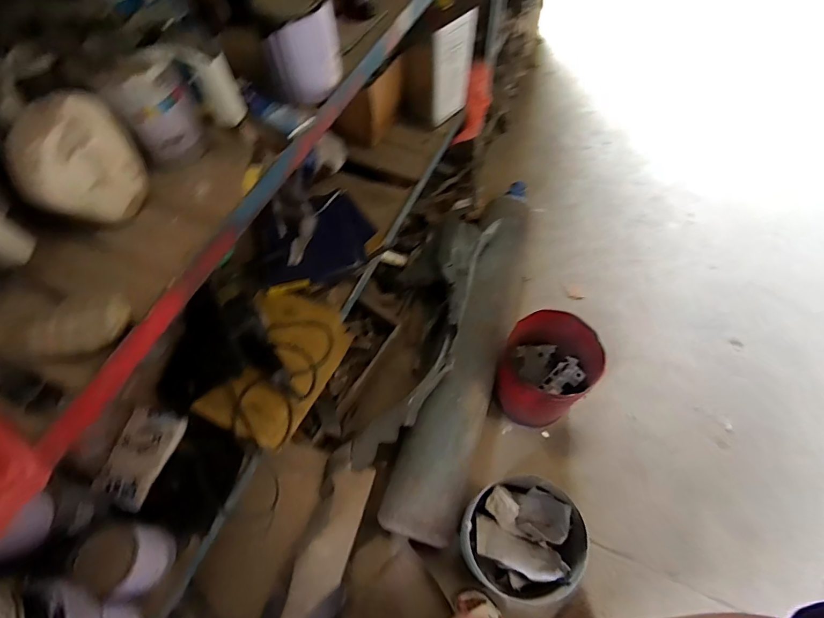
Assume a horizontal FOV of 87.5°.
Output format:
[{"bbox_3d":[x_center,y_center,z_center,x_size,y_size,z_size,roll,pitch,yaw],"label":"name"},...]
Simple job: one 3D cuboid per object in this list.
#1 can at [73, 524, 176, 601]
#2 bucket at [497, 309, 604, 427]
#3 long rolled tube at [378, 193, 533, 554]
[{"bbox_3d":[-0.460,0.407,0.705,0.090,0.123,0.082,-1,61,1],"label":"can"},{"bbox_3d":[0.400,0.188,1.322,0.249,0.308,0.247,-1,61,1],"label":"bucket"},{"bbox_3d":[0.207,0.087,1.388,0.213,0.232,1.218,17,62,11],"label":"long rolled tube"}]

